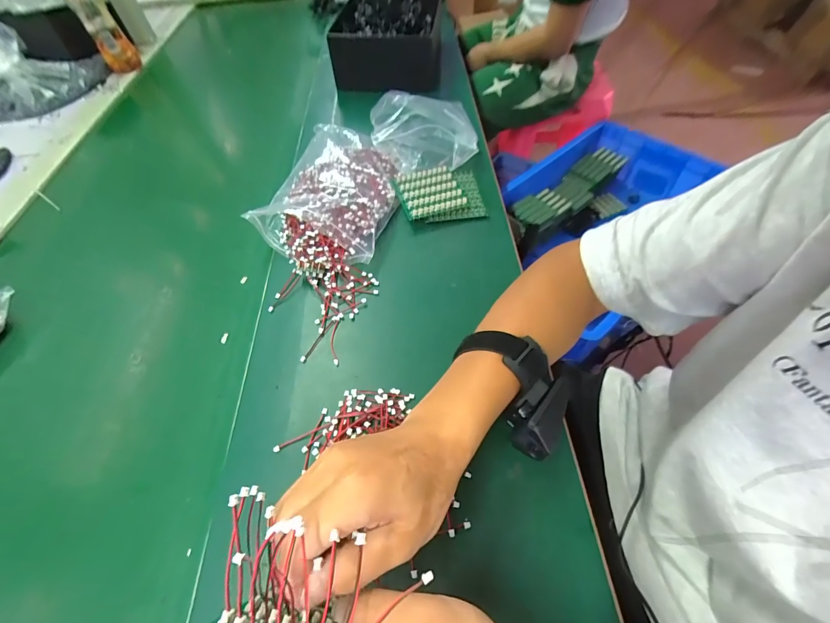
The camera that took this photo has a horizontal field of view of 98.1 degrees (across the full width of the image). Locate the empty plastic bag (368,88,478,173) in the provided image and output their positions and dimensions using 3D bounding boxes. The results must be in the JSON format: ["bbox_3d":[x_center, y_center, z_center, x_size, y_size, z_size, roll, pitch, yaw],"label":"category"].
[{"bbox_3d":[0.014,-0.245,0.485,0.137,0.069,0.068,-3,56,1],"label":"empty plastic bag"}]

